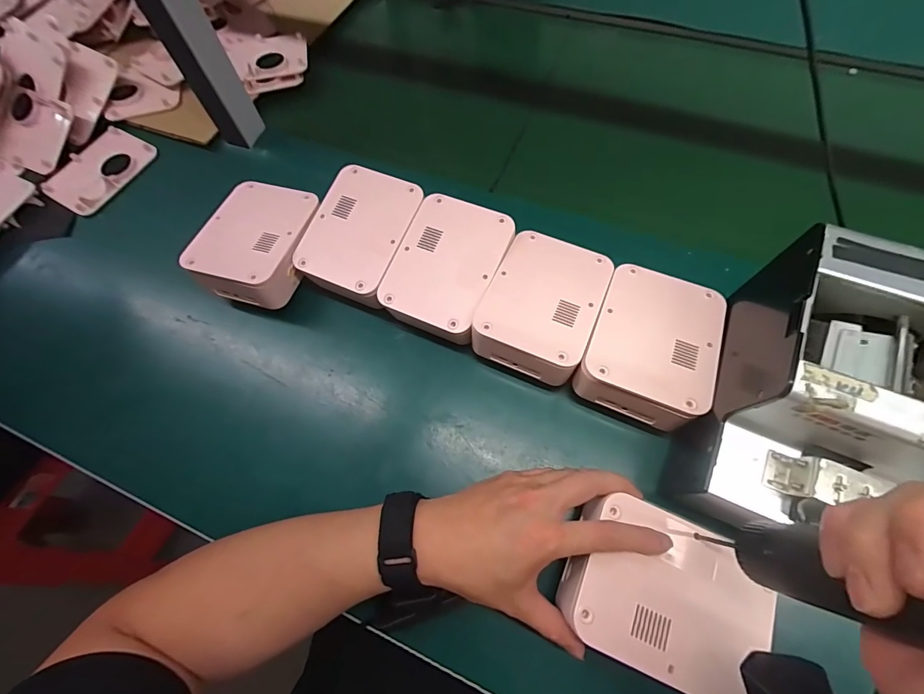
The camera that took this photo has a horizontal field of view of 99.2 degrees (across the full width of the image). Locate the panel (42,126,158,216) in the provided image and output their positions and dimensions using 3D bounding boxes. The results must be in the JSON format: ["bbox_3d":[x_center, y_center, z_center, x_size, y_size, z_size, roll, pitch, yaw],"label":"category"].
[{"bbox_3d":[-0.477,-0.233,0.516,0.094,0.019,0.125,25,68,14],"label":"panel"}]

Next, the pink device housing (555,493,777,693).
[{"bbox_3d":[0.139,0.167,0.268,0.130,0.033,0.097,21,67,12],"label":"pink device housing"}]

